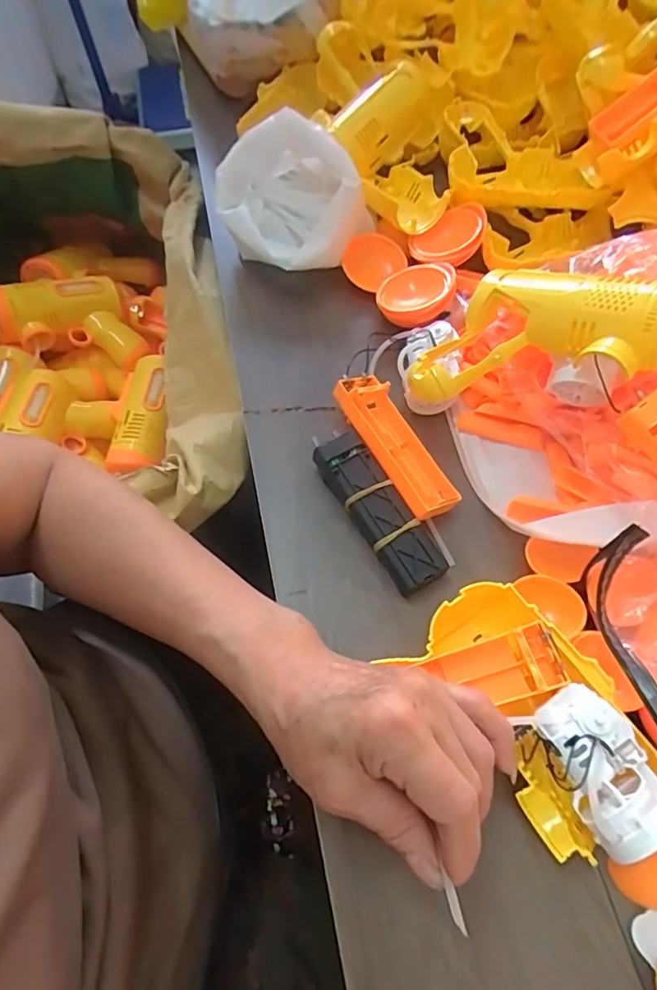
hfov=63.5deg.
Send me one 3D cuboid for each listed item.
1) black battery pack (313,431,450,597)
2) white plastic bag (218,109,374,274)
[{"bbox_3d":[0.033,0.009,0.337,0.037,0.026,0.108,-28,66,-14],"label":"black battery pack"},{"bbox_3d":[-0.034,-0.243,0.441,0.112,0.076,0.117,-26,66,-13],"label":"white plastic bag"}]

